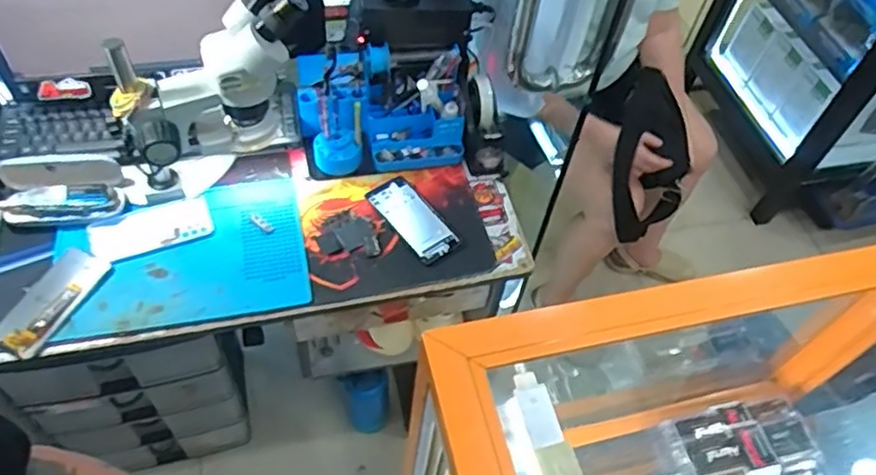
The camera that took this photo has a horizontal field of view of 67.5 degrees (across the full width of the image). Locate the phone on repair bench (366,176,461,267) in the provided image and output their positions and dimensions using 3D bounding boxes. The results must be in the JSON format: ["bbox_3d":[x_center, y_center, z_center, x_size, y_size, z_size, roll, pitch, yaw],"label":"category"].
[{"bbox_3d":[-0.035,-0.030,1.010,0.080,0.010,0.159,-30,62,-24],"label":"phone on repair bench"}]

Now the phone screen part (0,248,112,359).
[{"bbox_3d":[-0.513,0.084,0.875,0.078,0.008,0.158,21,51,11],"label":"phone screen part"}]

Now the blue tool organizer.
[{"bbox_3d":[-0.092,-0.209,1.046,0.251,0.140,0.165,-8,55,-12],"label":"blue tool organizer"}]

